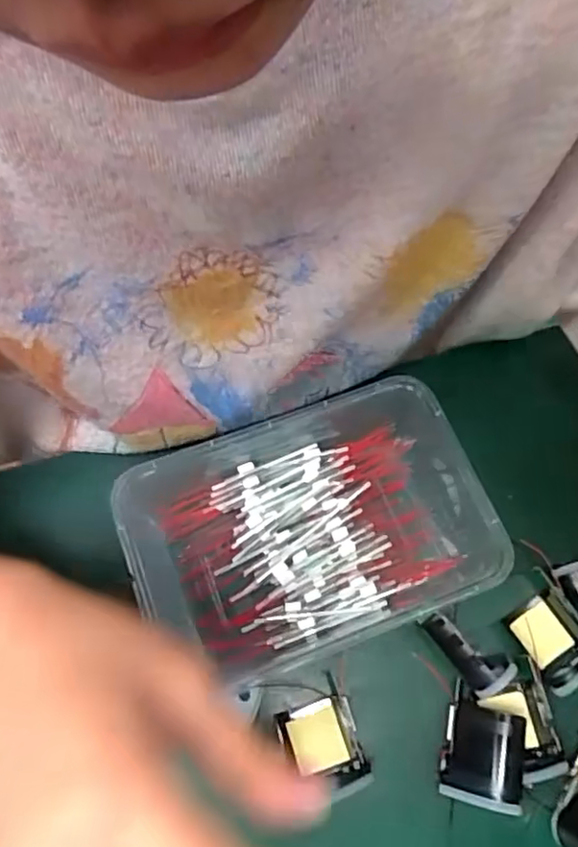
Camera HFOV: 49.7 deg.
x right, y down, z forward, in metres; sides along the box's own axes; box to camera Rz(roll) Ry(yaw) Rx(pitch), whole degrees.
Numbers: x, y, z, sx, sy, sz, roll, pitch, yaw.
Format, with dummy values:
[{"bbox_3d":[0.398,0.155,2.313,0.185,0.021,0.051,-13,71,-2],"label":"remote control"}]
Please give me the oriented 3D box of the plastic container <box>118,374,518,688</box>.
[{"bbox_3d":[0.016,0.051,0.314,0.163,0.044,0.114,-18,68,-8],"label":"plastic container"}]

